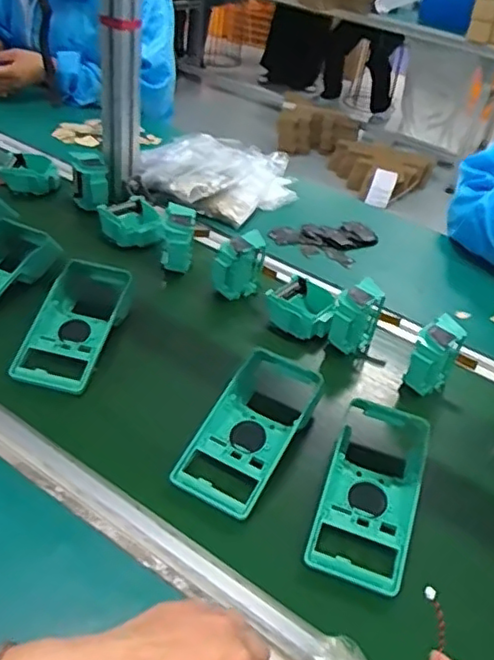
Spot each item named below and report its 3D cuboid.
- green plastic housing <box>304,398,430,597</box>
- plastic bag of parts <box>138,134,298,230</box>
[{"bbox_3d":[0.112,0.139,0.554,0.090,0.040,0.183,19,39,9],"label":"green plastic housing"},{"bbox_3d":[-0.042,-0.251,0.989,0.269,0.077,0.184,4,39,-10],"label":"plastic bag of parts"}]

